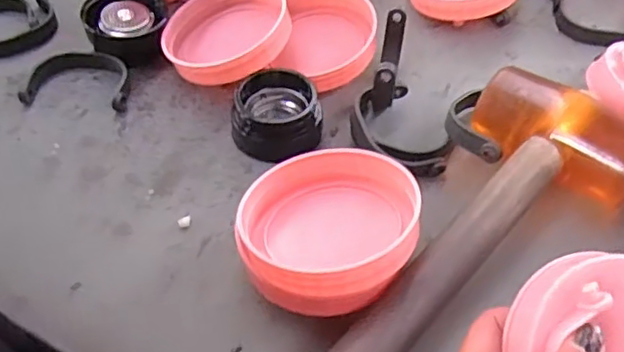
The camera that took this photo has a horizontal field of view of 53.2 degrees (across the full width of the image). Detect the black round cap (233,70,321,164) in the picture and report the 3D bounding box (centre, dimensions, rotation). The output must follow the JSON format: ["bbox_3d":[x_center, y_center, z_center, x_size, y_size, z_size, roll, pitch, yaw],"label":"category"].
[{"bbox_3d":[-0.021,-0.044,0.416,0.051,0.041,0.053,0,51,0],"label":"black round cap"}]

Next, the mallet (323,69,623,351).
[{"bbox_3d":[0.085,0.046,0.343,0.104,0.039,0.294,32,57,23],"label":"mallet"}]

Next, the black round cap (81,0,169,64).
[{"bbox_3d":[-0.137,-0.112,0.466,0.058,0.038,0.058,0,51,0],"label":"black round cap"}]

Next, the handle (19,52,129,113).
[{"bbox_3d":[-0.166,-0.072,0.449,0.071,0.013,0.056,1,51,0],"label":"handle"}]

